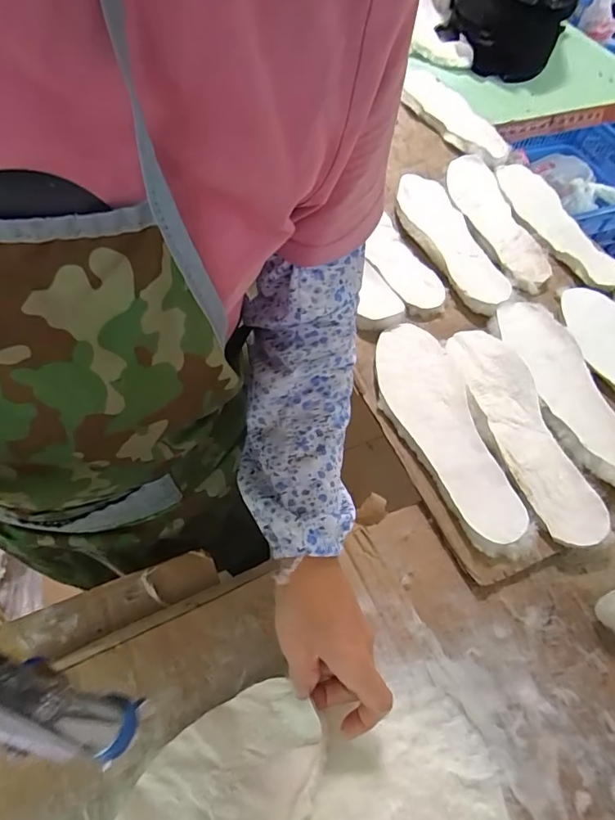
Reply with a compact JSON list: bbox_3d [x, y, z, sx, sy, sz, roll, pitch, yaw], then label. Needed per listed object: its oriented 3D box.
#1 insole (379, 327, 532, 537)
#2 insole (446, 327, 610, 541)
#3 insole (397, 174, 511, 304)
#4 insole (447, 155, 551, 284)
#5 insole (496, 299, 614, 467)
[{"bbox_3d":[0.141,0.011,0.514,0.092,0.009,0.265,-9,57,-11],"label":"insole"},{"bbox_3d":[0.233,0.014,0.525,0.074,0.012,0.270,-10,59,-11],"label":"insole"},{"bbox_3d":[0.202,-0.253,0.688,0.071,0.017,0.280,-10,61,-11],"label":"insole"},{"bbox_3d":[0.276,-0.294,0.718,0.085,0.010,0.269,-8,61,-5],"label":"insole"},{"bbox_3d":[0.307,-0.026,0.558,0.085,0.018,0.271,-10,58,-12],"label":"insole"}]

